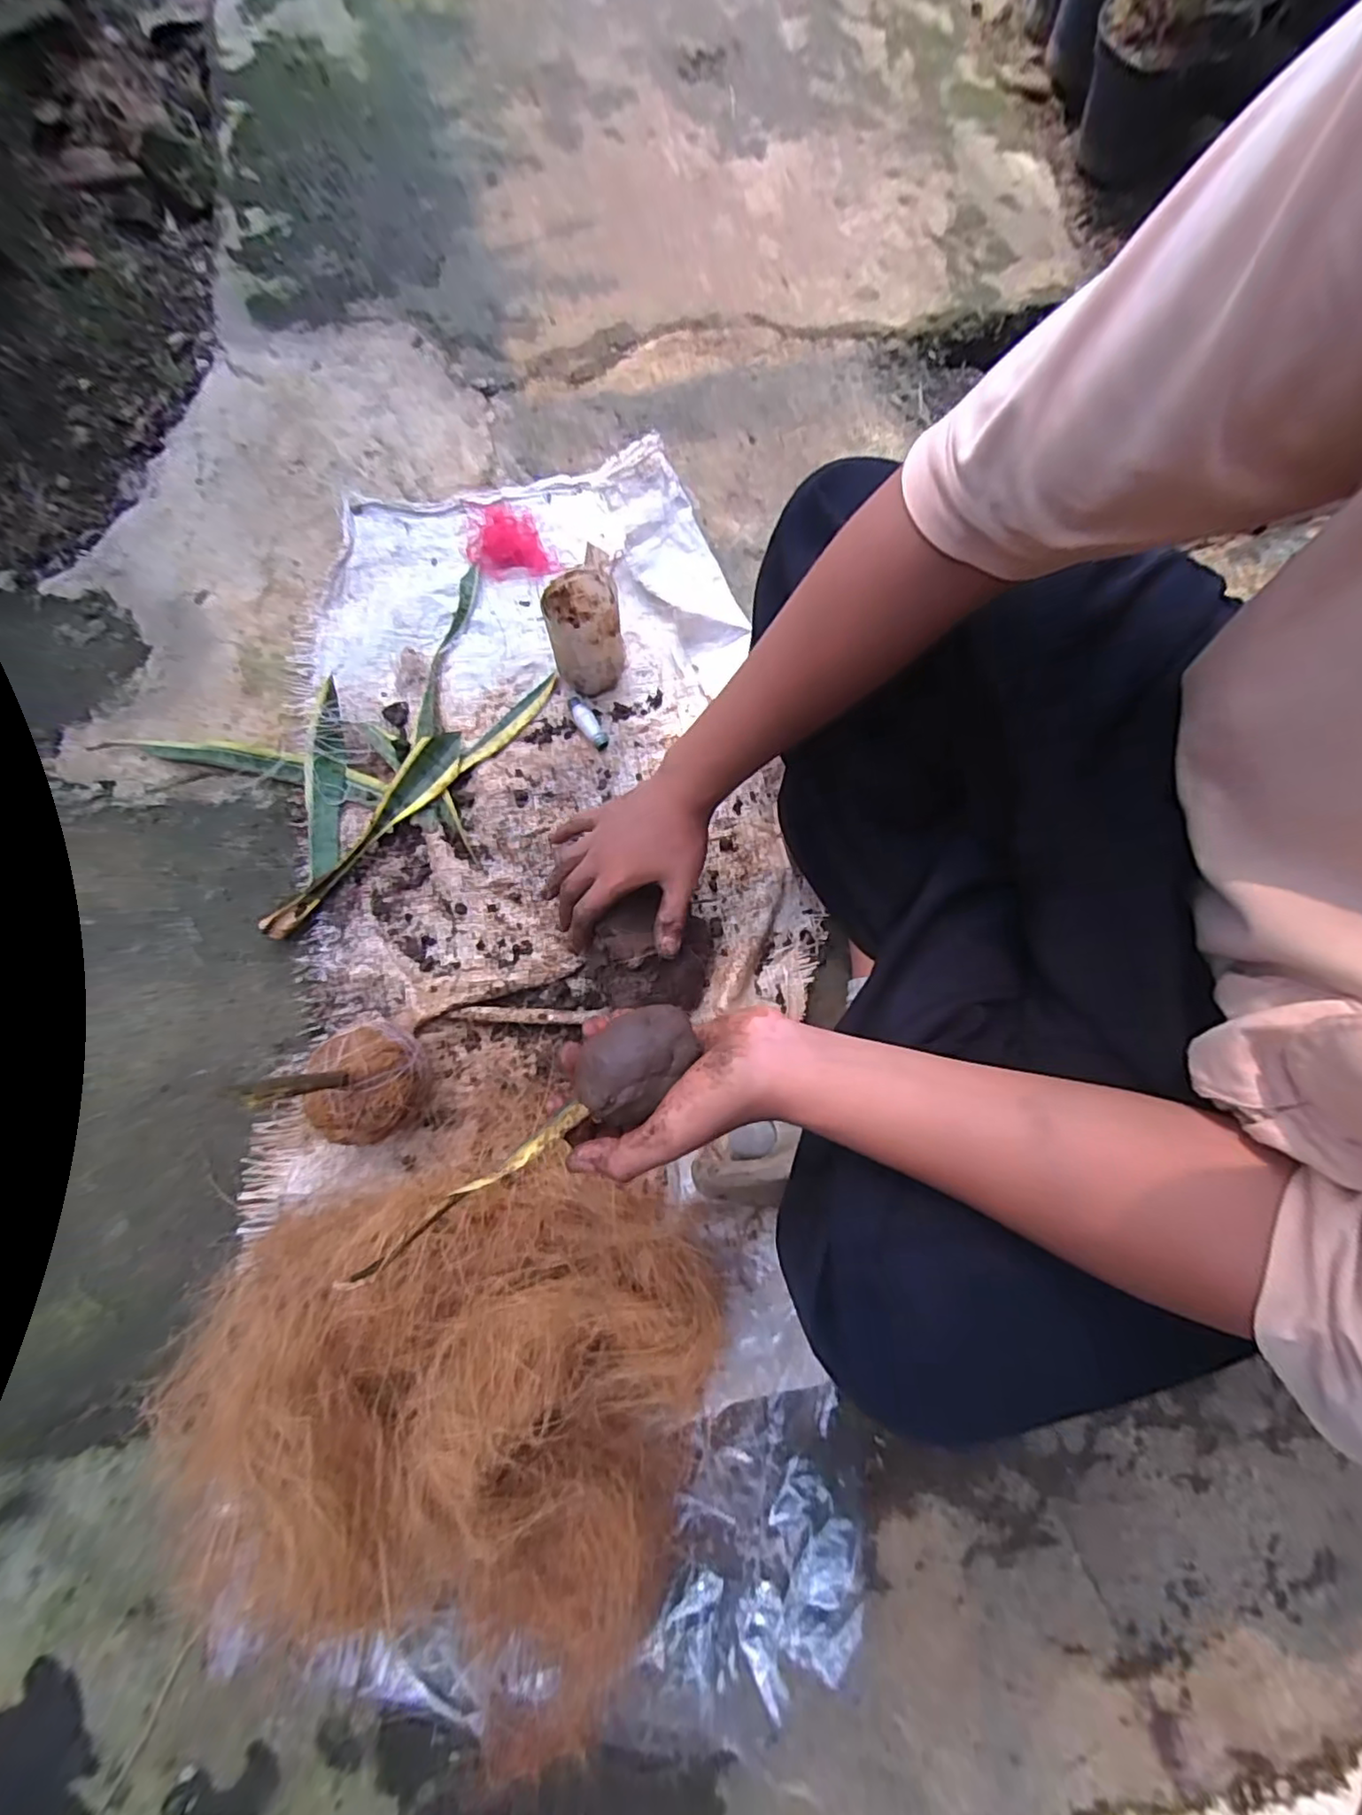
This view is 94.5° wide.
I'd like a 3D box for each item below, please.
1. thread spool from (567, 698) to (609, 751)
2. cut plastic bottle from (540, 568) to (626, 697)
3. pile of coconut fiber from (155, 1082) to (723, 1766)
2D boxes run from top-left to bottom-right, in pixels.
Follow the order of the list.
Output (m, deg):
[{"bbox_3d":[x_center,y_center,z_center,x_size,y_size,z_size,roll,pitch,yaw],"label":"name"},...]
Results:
[{"bbox_3d":[-0.093,-0.184,0.620,0.017,0.016,0.062,-31,78,-7],"label":"thread spool"},{"bbox_3d":[-0.089,-0.256,0.600,0.066,0.095,0.065,0,76,0],"label":"cut plastic bottle"},{"bbox_3d":[-0.125,0.312,0.406,0.305,0.185,0.348,-42,80,-10],"label":"pile of coconut fiber"}]

